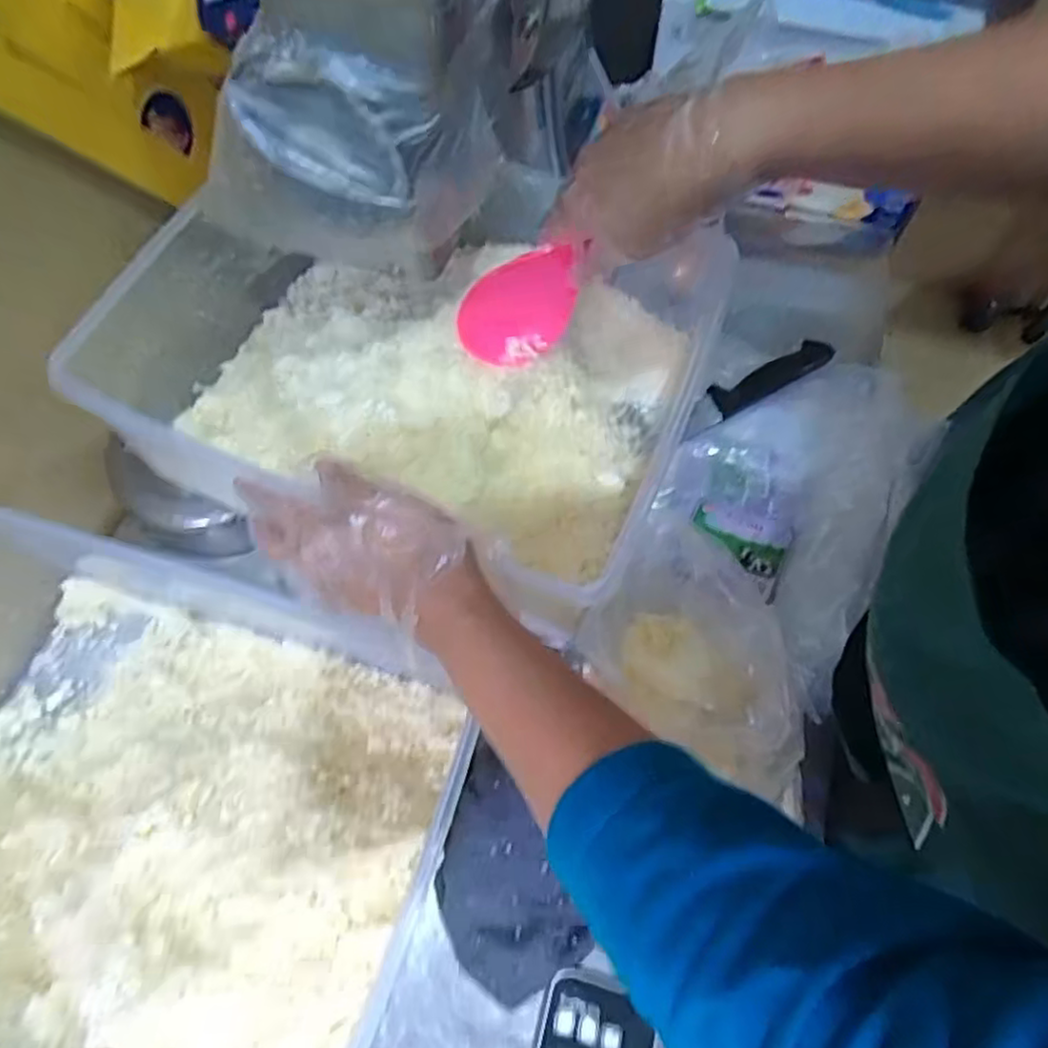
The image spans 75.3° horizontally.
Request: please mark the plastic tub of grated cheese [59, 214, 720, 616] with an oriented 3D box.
[{"bbox_3d":[-0.066,-0.103,0.496,0.367,0.098,0.241,12,65,6],"label":"plastic tub of grated cheese"}]

